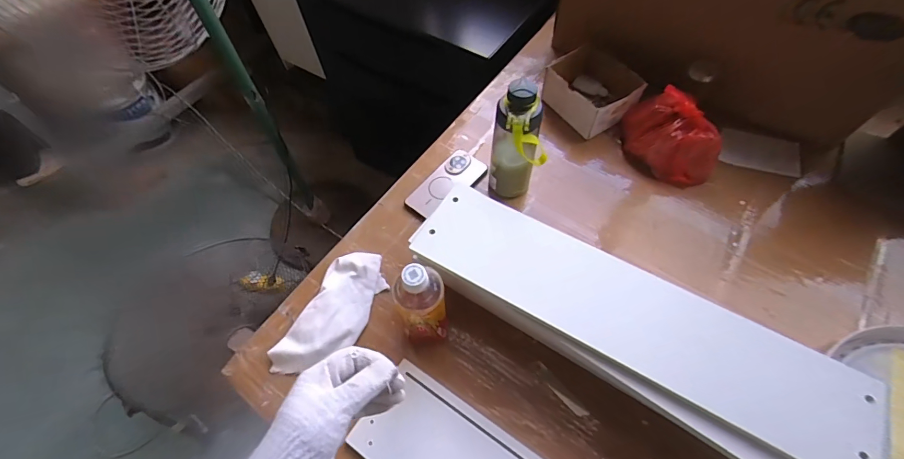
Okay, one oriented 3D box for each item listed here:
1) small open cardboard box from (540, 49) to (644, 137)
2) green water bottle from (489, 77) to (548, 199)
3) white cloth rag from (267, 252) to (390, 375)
[{"bbox_3d":[0.282,-0.286,0.840,0.158,0.084,0.168,-26,63,-13],"label":"small open cardboard box"},{"bbox_3d":[0.106,-0.135,0.664,0.065,0.219,0.068,0,60,1],"label":"green water bottle"},{"bbox_3d":[-0.181,0.131,0.632,0.097,0.024,0.215,23,63,13],"label":"white cloth rag"}]

